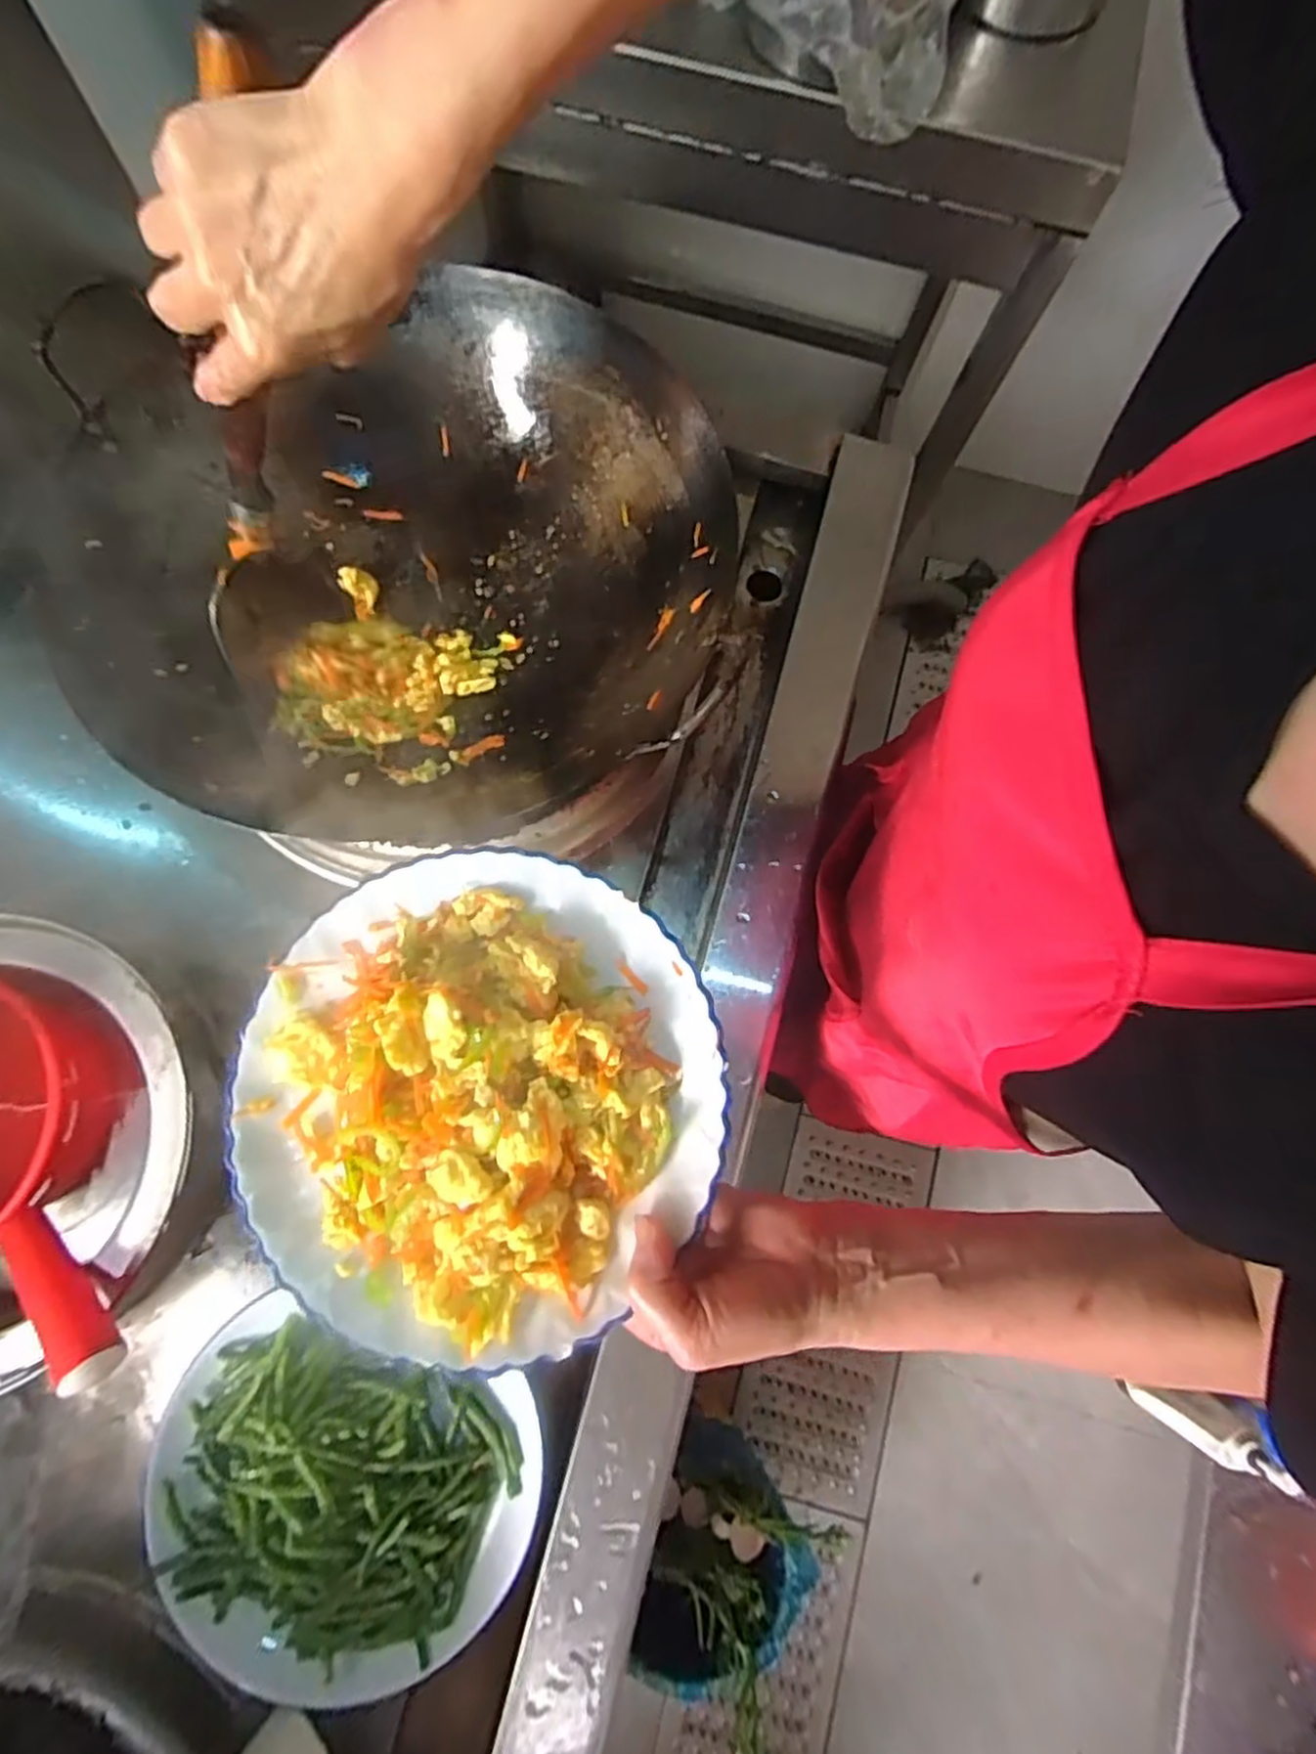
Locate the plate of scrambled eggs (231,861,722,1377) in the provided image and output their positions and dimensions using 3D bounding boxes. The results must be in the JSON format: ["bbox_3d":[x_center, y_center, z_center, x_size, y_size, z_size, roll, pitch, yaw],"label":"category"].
[{"bbox_3d":[-0.087,0.102,0.356,0.227,0.048,0.230,0,77,-1],"label":"plate of scrambled eggs"}]

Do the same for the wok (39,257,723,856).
[{"bbox_3d":[-0.175,-0.209,0.543,0.427,0.122,0.352,-19,78,-5],"label":"wok"}]

